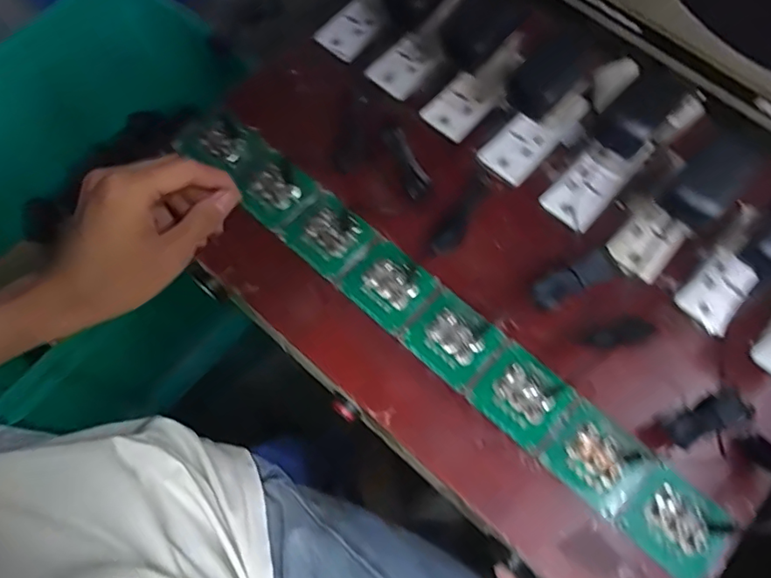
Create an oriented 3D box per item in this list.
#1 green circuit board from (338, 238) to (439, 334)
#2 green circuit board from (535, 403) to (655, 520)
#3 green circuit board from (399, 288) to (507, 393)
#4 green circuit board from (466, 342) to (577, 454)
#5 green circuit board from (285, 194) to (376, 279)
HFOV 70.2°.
[{"bbox_3d":[0.002,-0.005,0.466,0.066,0.010,0.061,41,74,13],"label":"green circuit board"},{"bbox_3d":[0.162,0.130,0.420,0.066,0.008,0.061,41,74,13],"label":"green circuit board"},{"bbox_3d":[0.055,0.041,0.453,0.066,0.005,0.061,42,74,13],"label":"green circuit board"},{"bbox_3d":[0.109,0.085,0.437,0.066,0.004,0.062,40,74,13],"label":"green circuit board"},{"bbox_3d":[-0.050,-0.049,0.480,0.061,0.013,0.060,41,74,13],"label":"green circuit board"}]

